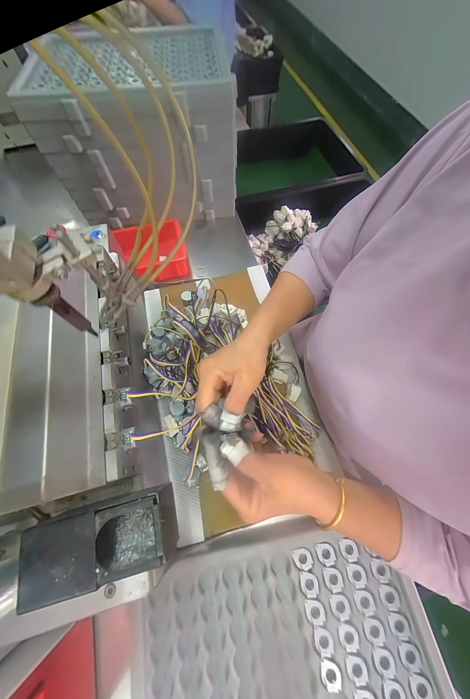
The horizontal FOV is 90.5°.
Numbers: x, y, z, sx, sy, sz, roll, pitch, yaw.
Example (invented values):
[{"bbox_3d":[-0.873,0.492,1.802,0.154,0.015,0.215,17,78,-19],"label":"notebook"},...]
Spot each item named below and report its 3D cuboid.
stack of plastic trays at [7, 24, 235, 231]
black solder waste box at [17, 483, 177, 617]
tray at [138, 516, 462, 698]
[{"bbox_3d":[-0.190,-0.481,0.543,0.367,0.254,0.240,-1,68,-1],"label":"stack of plastic trays"},{"bbox_3d":[-0.114,0.173,0.212,0.115,0.060,0.055,-14,69,-6],"label":"black solder waste box"},{"bbox_3d":[0.071,0.406,0.302,0.379,0.025,0.290,-7,69,-1],"label":"tray"}]

